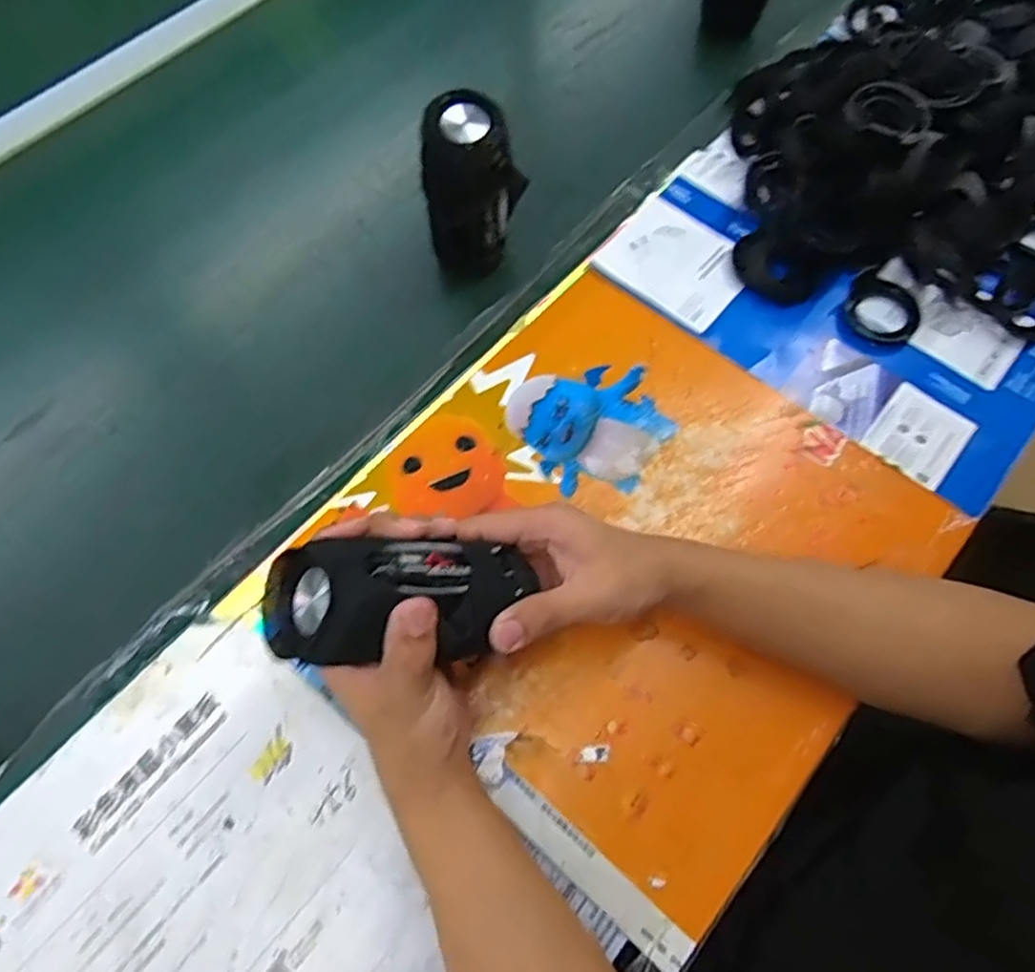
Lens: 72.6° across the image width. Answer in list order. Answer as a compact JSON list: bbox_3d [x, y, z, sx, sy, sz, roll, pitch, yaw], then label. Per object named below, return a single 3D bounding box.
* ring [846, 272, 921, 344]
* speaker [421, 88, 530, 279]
[{"bbox_3d":[0.307,-0.147,0.587,0.058,0.017,0.058,0,66,1],"label":"ring"},{"bbox_3d":[-0.033,-0.229,0.564,0.070,0.145,0.053,3,66,2],"label":"speaker"}]

